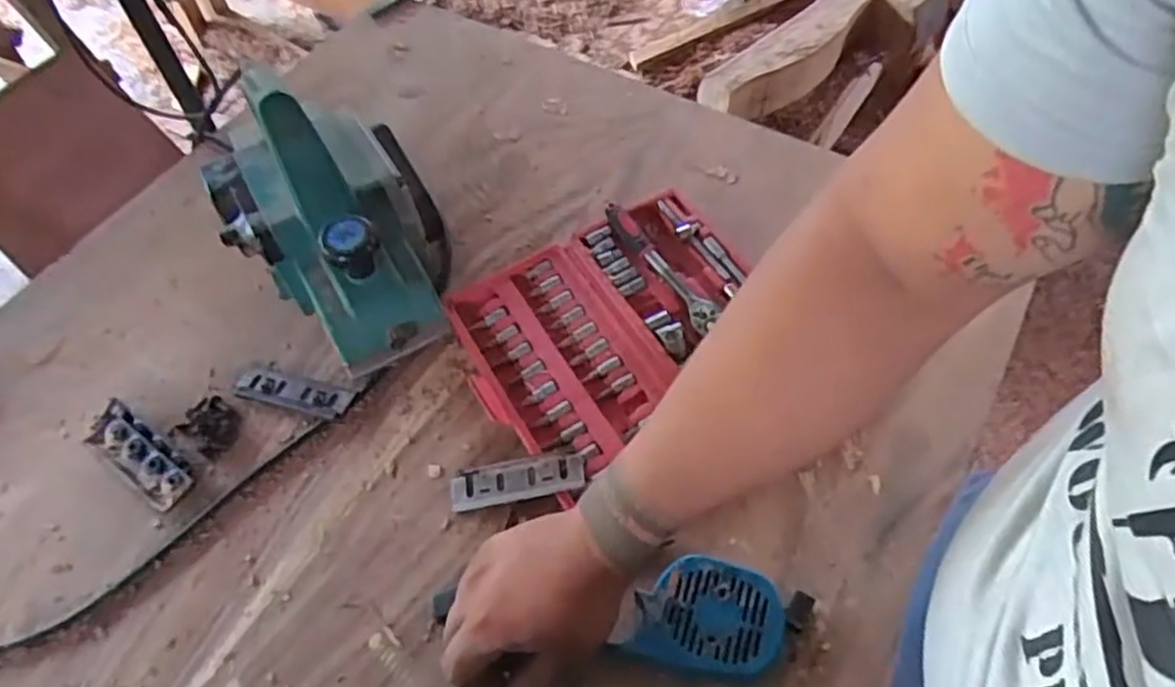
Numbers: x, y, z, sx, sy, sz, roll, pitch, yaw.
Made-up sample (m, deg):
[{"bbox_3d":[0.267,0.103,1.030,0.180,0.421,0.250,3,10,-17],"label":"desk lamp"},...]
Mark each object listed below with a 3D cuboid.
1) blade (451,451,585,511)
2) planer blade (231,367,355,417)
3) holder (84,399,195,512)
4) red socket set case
[{"bbox_3d":[-0.057,0.108,0.592,0.111,0.009,0.036,-14,57,12],"label":"blade"},{"bbox_3d":[-0.257,0.043,0.648,0.105,0.007,0.029,11,57,12],"label":"planer blade"},{"bbox_3d":[-0.377,0.092,0.625,0.118,0.014,0.040,30,63,21],"label":"holder"},{"bbox_3d":[0.025,-0.015,0.668,0.268,0.032,0.238,-31,60,-16],"label":"red socket set case"}]

